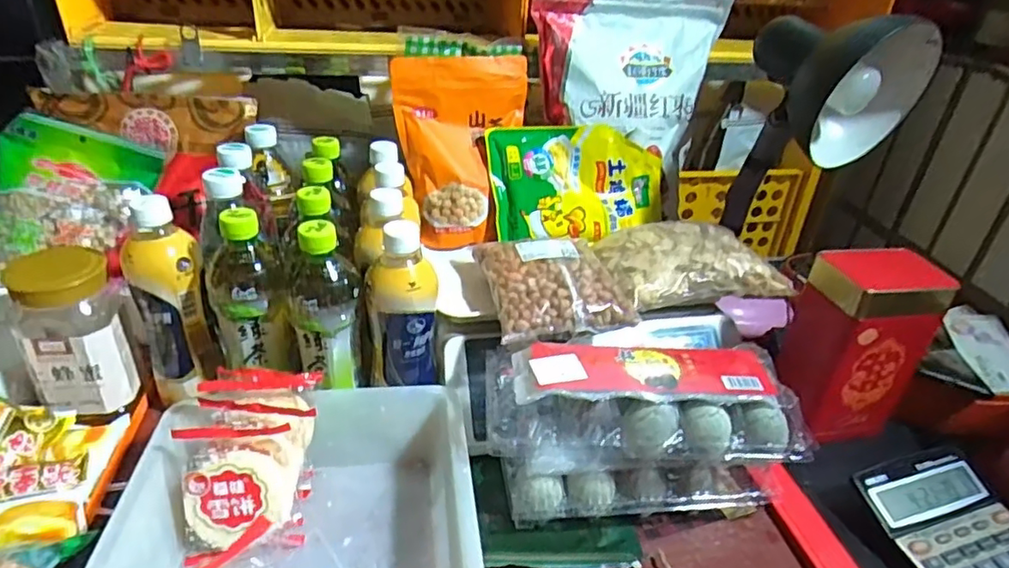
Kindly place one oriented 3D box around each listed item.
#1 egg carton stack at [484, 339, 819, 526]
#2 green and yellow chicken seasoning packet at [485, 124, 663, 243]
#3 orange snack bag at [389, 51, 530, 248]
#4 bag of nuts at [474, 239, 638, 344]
[{"bbox_3d":[0.108,0.127,0.511,0.249,0.141,0.098,3,31,-5],"label":"egg carton stack"},{"bbox_3d":[0.086,-0.120,0.712,0.205,0.132,0.045,-7,-3,-12],"label":"green and yellow chicken seasoning packet"},{"bbox_3d":[-0.042,-0.149,0.695,0.153,0.239,0.070,-8,6,-9],"label":"orange snack bag"},{"bbox_3d":[0.046,-0.006,0.590,0.129,0.033,0.144,-5,33,-18],"label":"bag of nuts"}]

